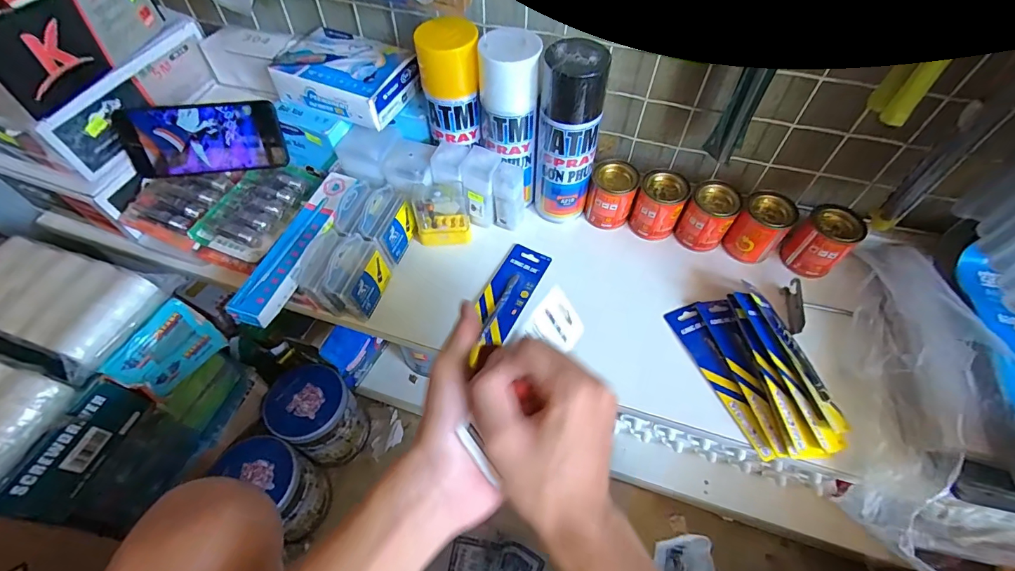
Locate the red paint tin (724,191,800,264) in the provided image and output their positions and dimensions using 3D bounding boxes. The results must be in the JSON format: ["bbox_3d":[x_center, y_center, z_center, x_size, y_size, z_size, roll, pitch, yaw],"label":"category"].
[{"bbox_3d":[0.291,-0.066,0.503,0.050,0.068,0.047,0,53,0],"label":"red paint tin"}]

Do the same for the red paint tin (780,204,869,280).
[{"bbox_3d":[0.353,-0.050,0.487,0.051,0.063,0.050,0,53,0],"label":"red paint tin"}]

